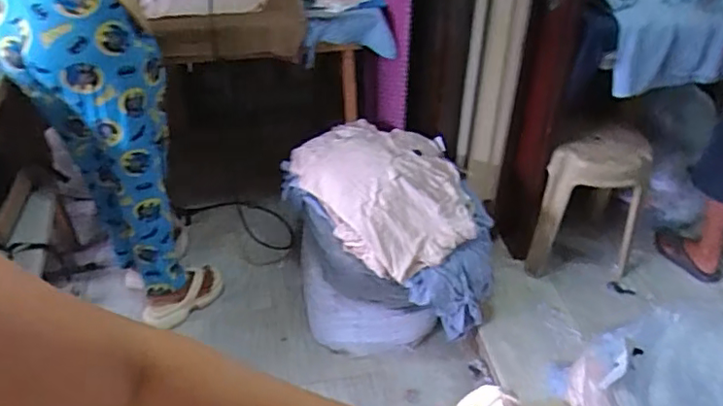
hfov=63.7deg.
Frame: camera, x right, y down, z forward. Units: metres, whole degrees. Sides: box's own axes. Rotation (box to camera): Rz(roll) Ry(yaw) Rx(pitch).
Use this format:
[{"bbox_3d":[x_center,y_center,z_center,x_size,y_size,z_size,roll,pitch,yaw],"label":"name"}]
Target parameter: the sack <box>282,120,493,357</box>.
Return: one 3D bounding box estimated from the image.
[{"bbox_3d":[0.072,0.089,1.759,0.549,0.500,0.574,-6,39,-8],"label":"sack"}]

